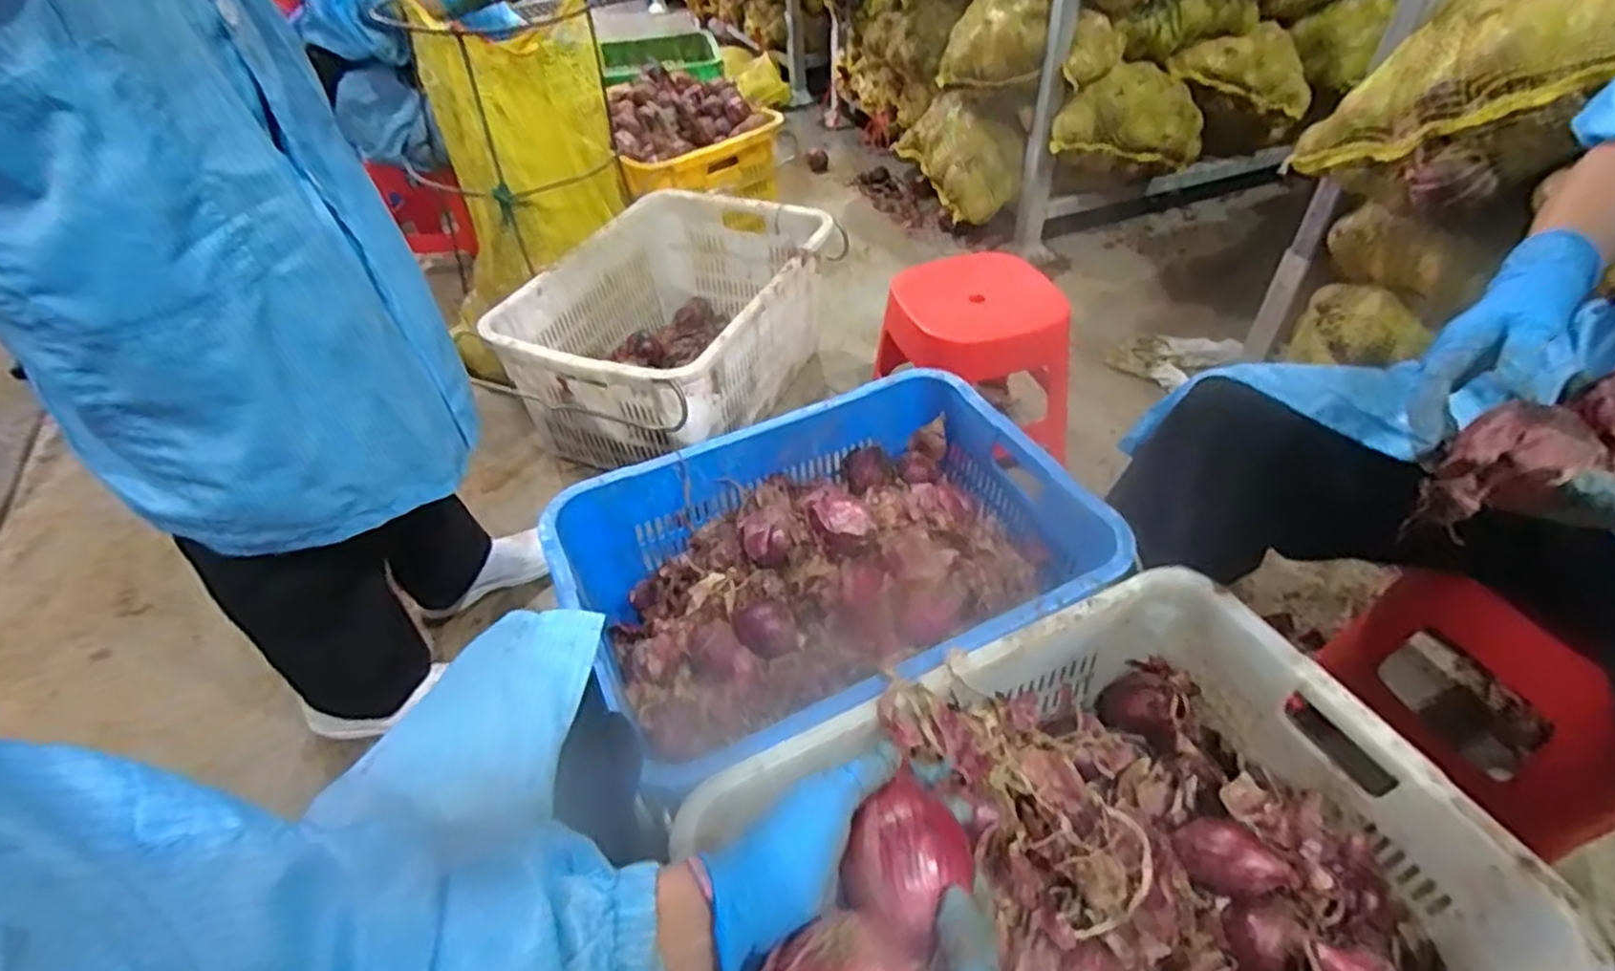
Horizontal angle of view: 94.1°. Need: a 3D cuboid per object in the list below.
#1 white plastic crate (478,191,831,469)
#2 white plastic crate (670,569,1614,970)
[{"bbox_3d":[-0.241,-0.302,1.447,0.429,0.255,0.608,14,46,18],"label":"white plastic crate"},{"bbox_3d":[0.234,0.369,0.649,0.589,0.210,0.428,-20,46,-17],"label":"white plastic crate"}]

